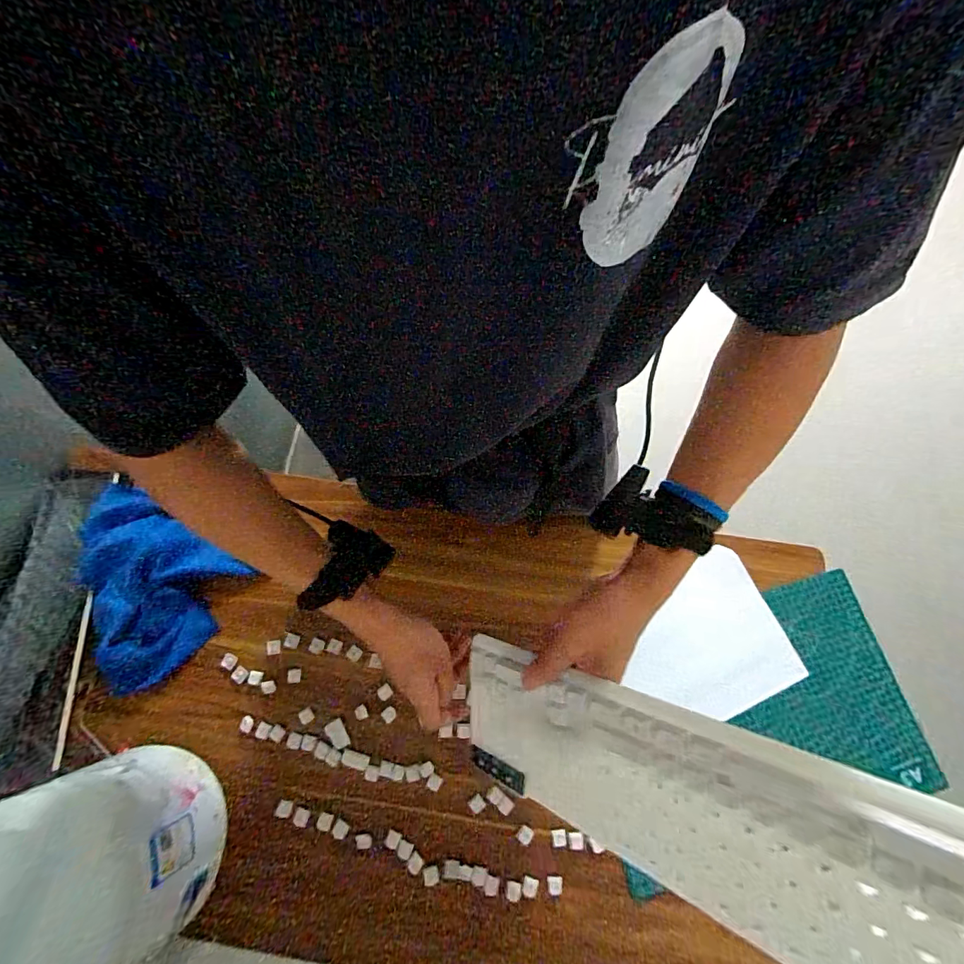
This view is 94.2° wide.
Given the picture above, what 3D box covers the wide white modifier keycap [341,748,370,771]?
[{"bbox_3d":[-0.172,0.375,0.604,0.037,0.007,0.017,18,74,5],"label":"wide white modifier keycap"}]

